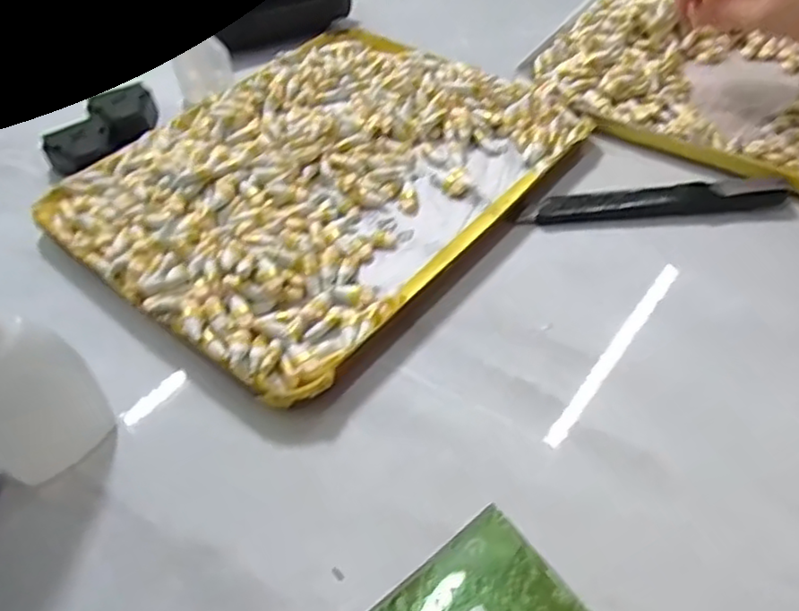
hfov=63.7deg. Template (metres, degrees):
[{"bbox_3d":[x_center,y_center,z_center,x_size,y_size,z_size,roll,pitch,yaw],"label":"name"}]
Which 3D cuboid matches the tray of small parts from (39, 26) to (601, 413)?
[{"bbox_3d":[-0.041,-0.076,0.345,0.191,0.023,0.239,31,57,26],"label":"tray of small parts"}]

